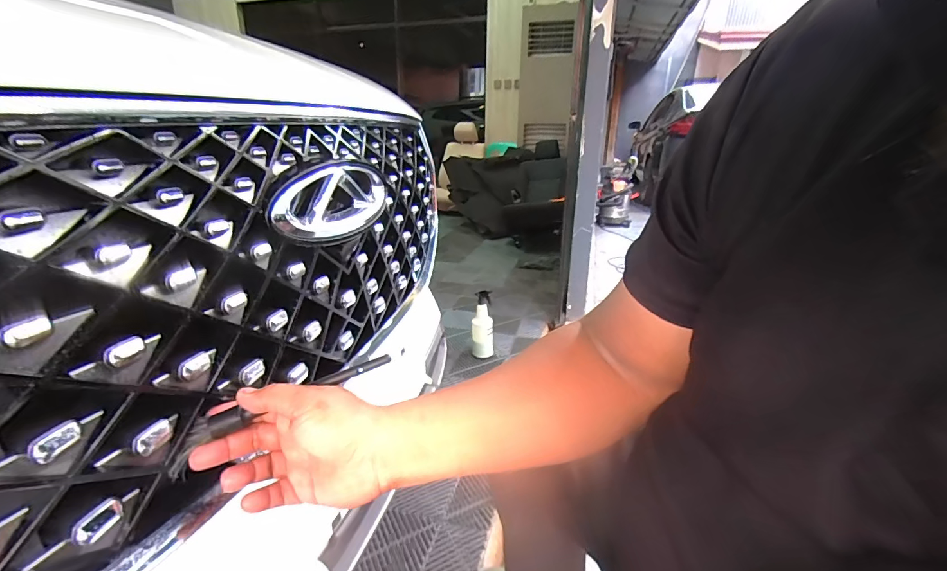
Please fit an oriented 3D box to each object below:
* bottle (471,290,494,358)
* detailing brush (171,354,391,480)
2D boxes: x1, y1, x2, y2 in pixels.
[{"bbox_3d":[0.042,0.165,1.752,0.096,0.262,0.068,1,20,0],"label":"bottle"},{"bbox_3d":[-0.161,0.104,0.347,0.188,0.030,0.030,-21,24,-8],"label":"detailing brush"}]

